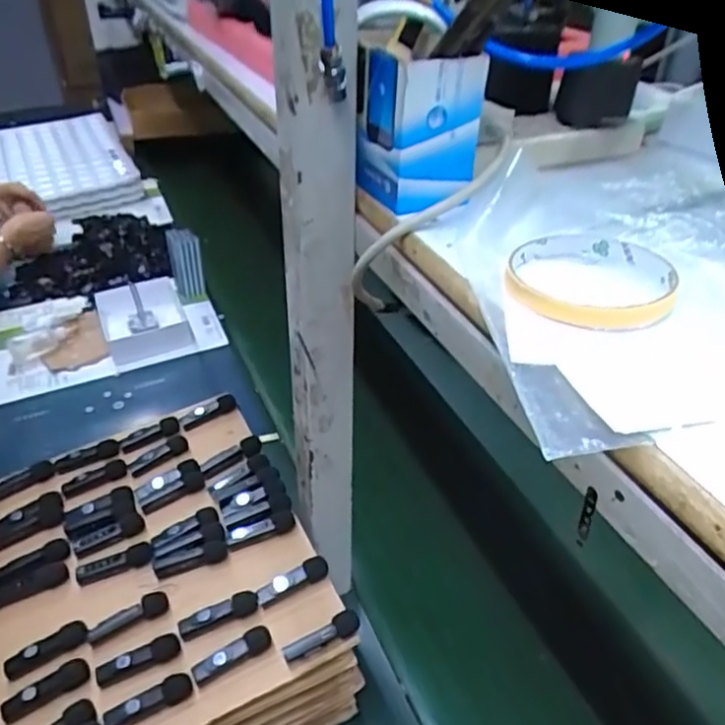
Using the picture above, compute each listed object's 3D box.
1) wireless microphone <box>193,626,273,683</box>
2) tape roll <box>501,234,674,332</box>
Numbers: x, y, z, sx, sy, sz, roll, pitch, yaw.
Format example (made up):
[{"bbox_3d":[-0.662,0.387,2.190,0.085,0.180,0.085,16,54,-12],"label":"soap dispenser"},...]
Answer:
[{"bbox_3d":[-0.103,0.233,0.515,0.063,0.012,0.020,-25,87,-21],"label":"wireless microphone"},{"bbox_3d":[0.113,-0.043,0.323,0.078,0.013,0.083,1,36,-1],"label":"tape roll"}]

